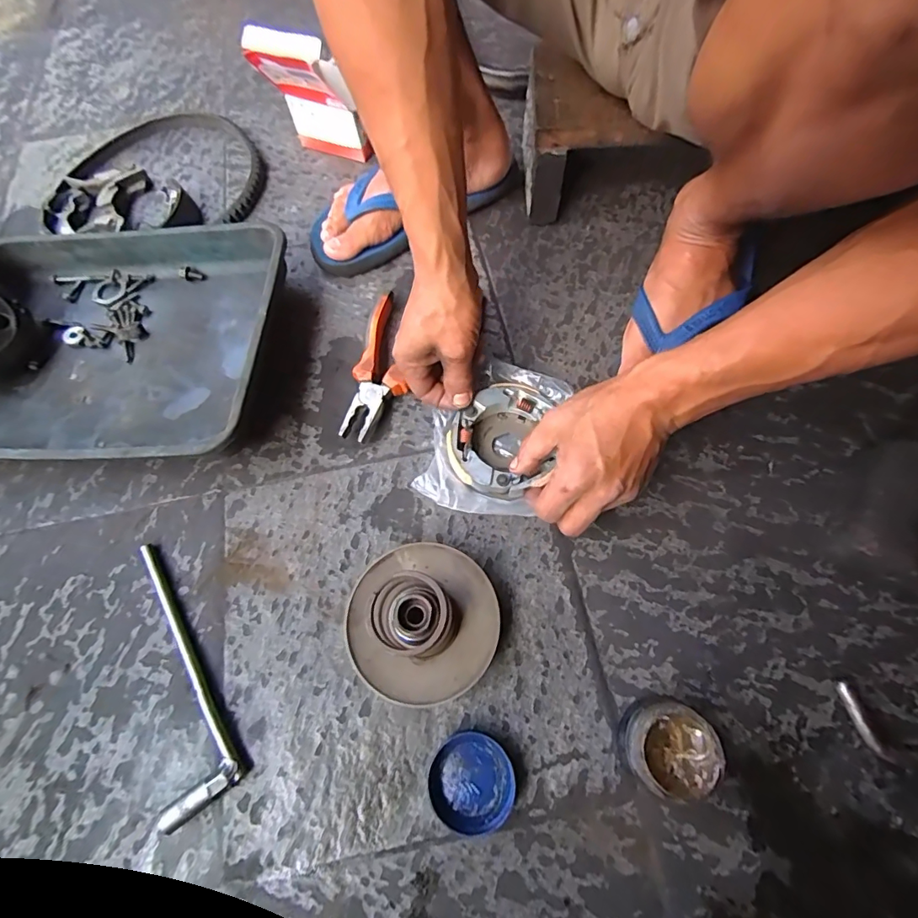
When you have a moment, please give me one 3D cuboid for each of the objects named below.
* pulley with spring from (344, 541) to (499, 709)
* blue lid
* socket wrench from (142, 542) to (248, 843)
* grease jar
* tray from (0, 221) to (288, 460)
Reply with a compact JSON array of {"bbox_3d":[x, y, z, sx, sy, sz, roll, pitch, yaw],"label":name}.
[{"bbox_3d":[-0.030,0.122,0.362,0.114,0.062,0.115,-1,67,3],"label":"pulley with spring"},{"bbox_3d":[0.009,0.234,0.342,0.059,0.011,0.059,-1,67,3],"label":"blue lid"},{"bbox_3d":[-0.238,0.170,0.381,0.057,0.017,0.212,-31,69,-9],"label":"socket wrench"},{"bbox_3d":[0.146,0.202,0.333,0.059,0.038,0.056,-1,67,3],"label":"grease jar"},{"bbox_3d":[-0.356,-0.119,0.486,0.342,0.063,0.270,1,68,4],"label":"tray"}]

